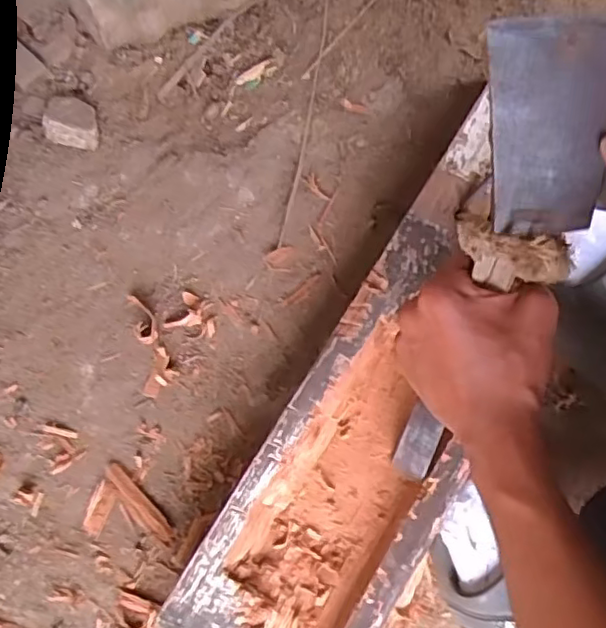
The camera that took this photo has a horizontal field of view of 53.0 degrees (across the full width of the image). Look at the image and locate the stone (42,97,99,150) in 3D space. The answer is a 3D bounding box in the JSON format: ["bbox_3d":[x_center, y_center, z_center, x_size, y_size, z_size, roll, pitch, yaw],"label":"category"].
[{"bbox_3d":[-0.222,-0.186,0.586,0.049,0.028,0.054,-2,75,2],"label":"stone"}]

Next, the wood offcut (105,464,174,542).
[{"bbox_3d":[-0.134,0.153,0.494,0.017,0.005,0.077,-43,78,-9],"label":"wood offcut"}]

